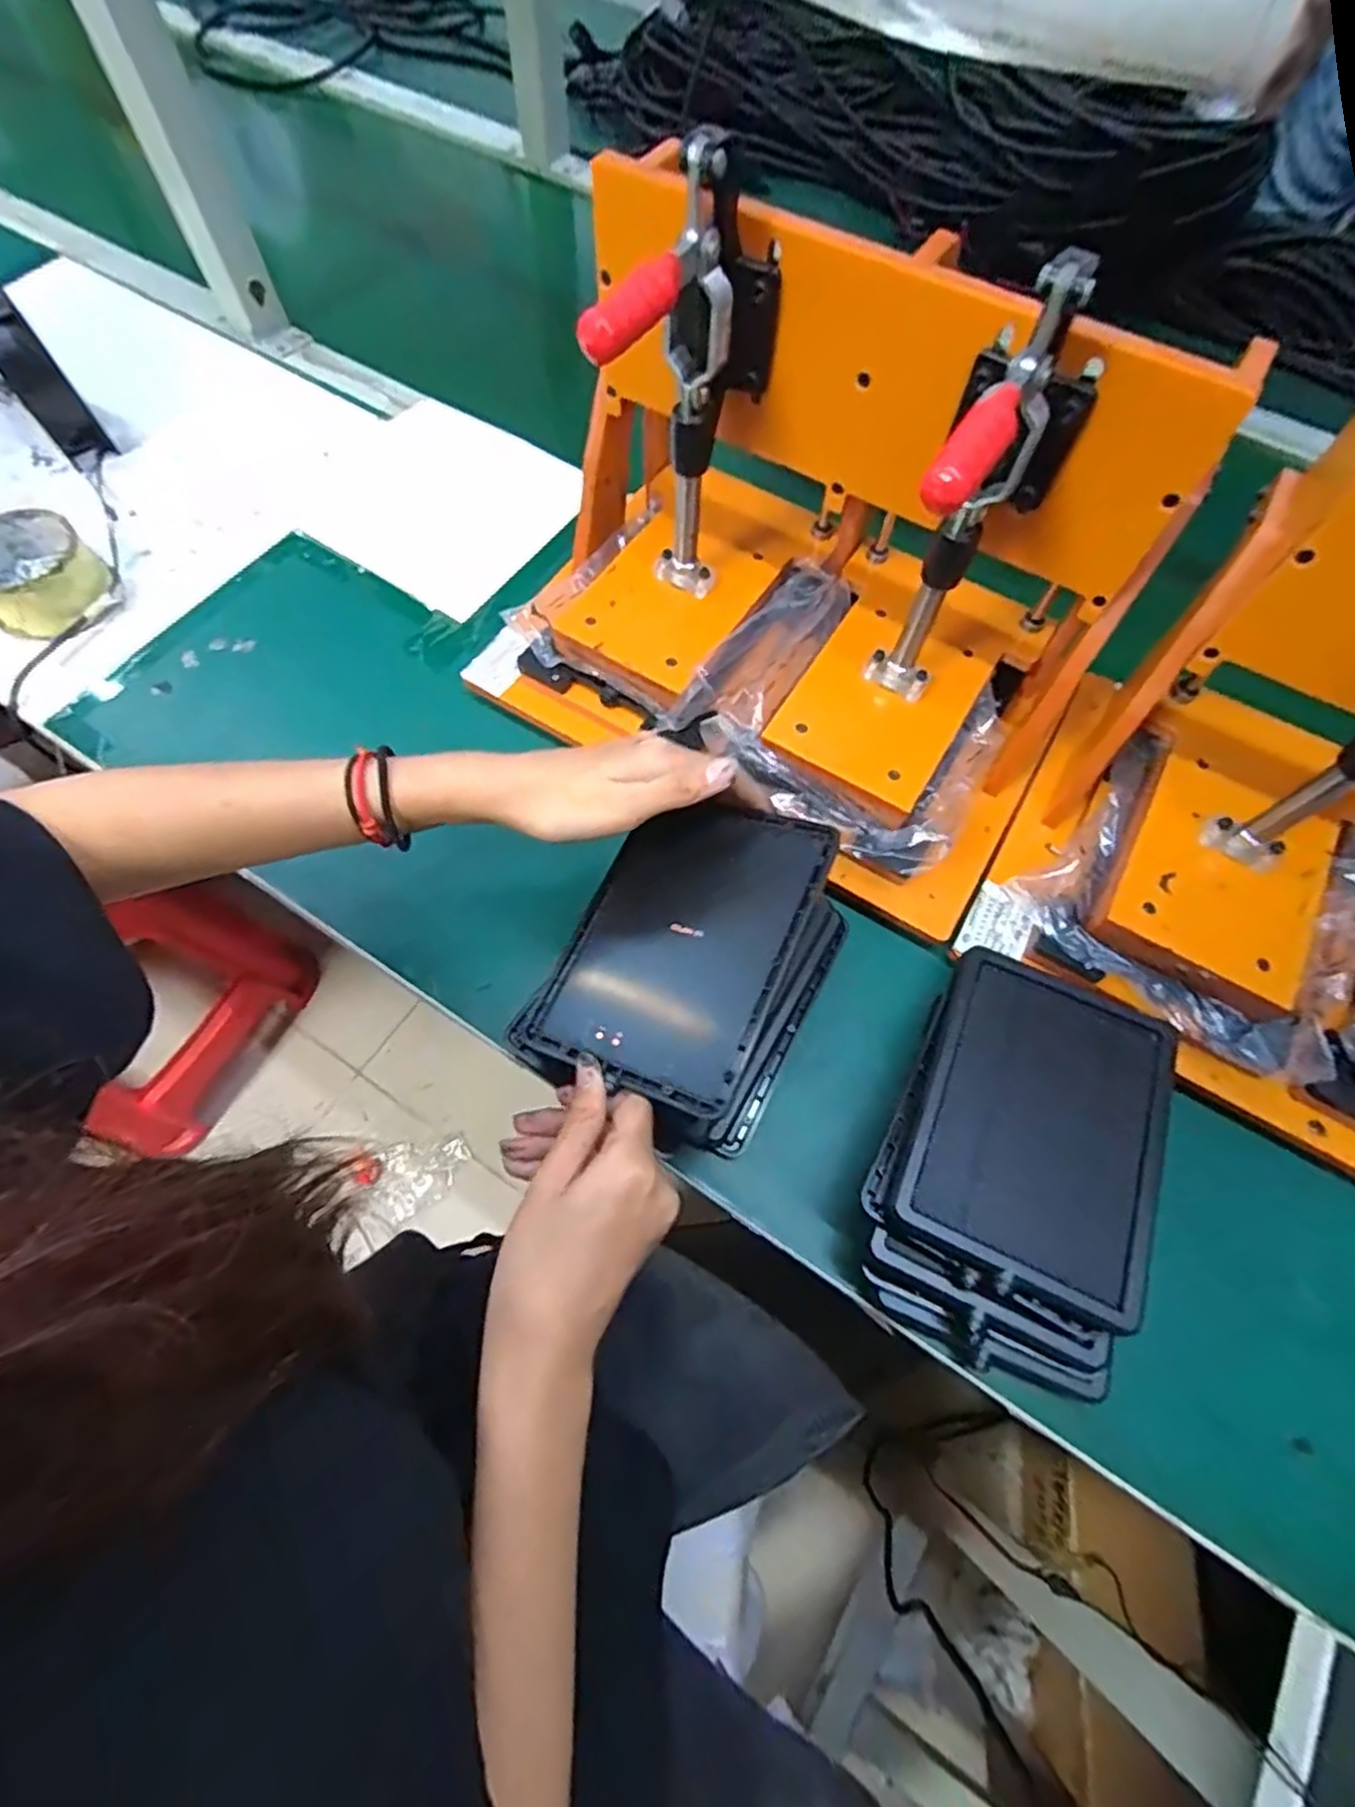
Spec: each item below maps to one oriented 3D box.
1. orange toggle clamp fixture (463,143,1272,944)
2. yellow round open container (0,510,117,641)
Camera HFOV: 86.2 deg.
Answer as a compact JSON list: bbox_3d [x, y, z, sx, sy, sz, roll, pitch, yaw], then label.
[{"bbox_3d":[0.071,-0.203,0.411,0.352,0.238,0.216,30,68,12],"label":"orange toggle clamp fixture"},{"bbox_3d":[-0.481,-0.245,0.546,0.090,0.052,0.081,40,71,15],"label":"yellow round open container"}]

